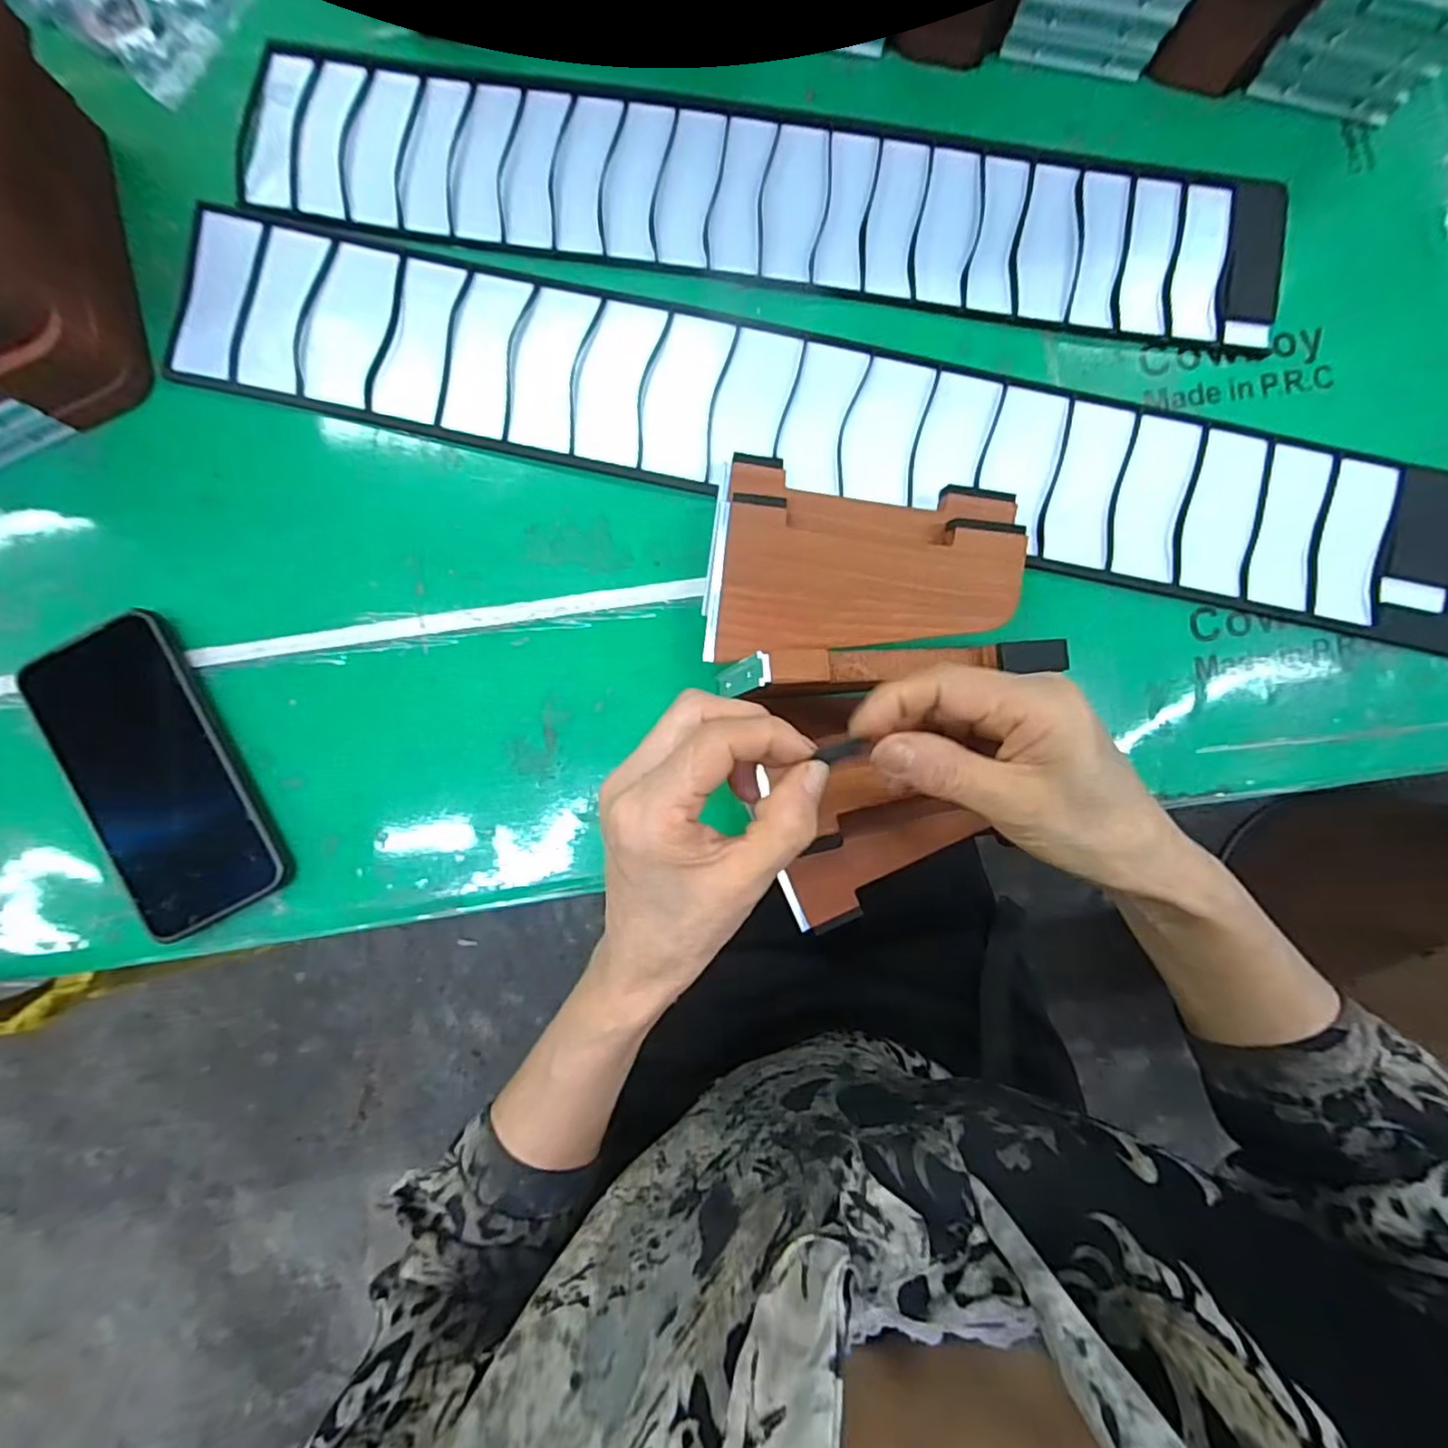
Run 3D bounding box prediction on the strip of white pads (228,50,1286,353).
[{"bbox_3d":[0.019,-0.291,0.356,0.562,0.004,0.095,8,89,0],"label":"strip of white pads"}]

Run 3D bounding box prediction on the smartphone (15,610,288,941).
[{"bbox_3d":[-0.295,0.028,0.340,0.078,0.014,0.160,-27,89,-1],"label":"smartphone"}]

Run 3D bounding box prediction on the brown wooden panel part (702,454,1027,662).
[{"bbox_3d":[0.070,-0.083,0.337,0.154,0.033,0.098,1,89,-1],"label":"brown wooden panel part"}]

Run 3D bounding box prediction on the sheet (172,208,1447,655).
[{"bbox_3d":[0.070,-0.158,0.356,0.722,0.009,0.095,12,89,0],"label":"sheet"}]

